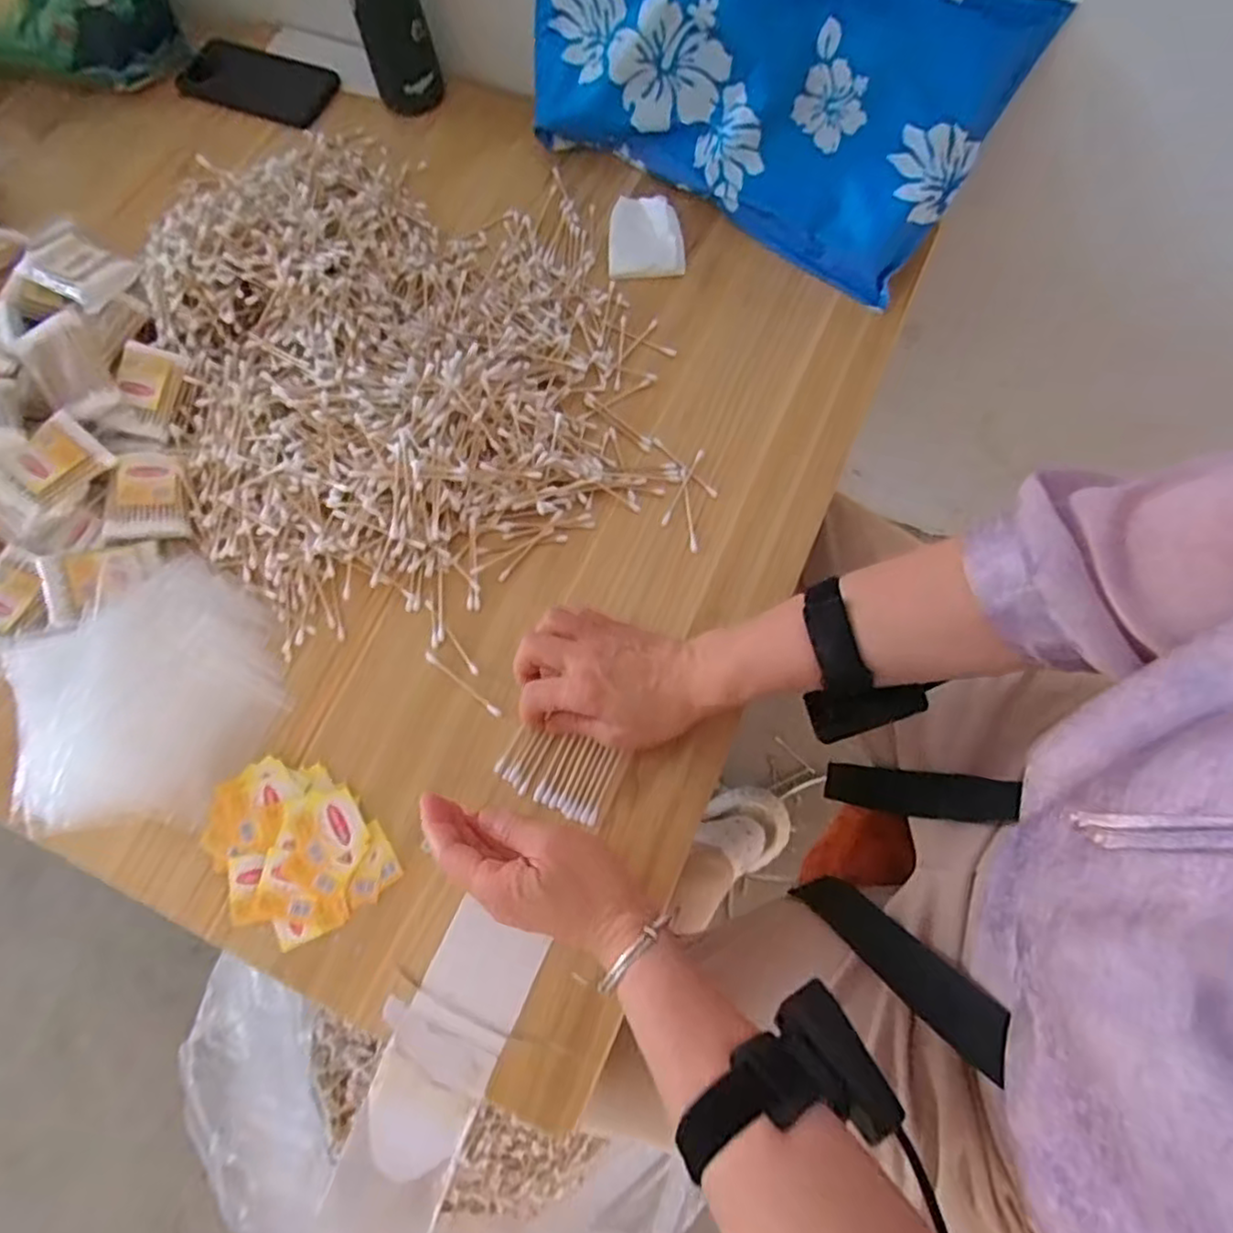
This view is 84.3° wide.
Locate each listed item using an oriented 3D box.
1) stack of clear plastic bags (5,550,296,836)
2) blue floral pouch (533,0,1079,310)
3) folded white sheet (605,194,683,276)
[{"bbox_3d":[-0.322,0.055,0.458,0.179,0.029,0.164,-42,77,-12],"label":"stack of clear plastic bags"},{"bbox_3d":[0.096,-0.416,0.530,0.379,0.199,0.040,28,52,6],"label":"blue floral pouch"},{"bbox_3d":[0.025,-0.324,0.583,0.063,0.015,0.076,1,73,0],"label":"folded white sheet"}]

